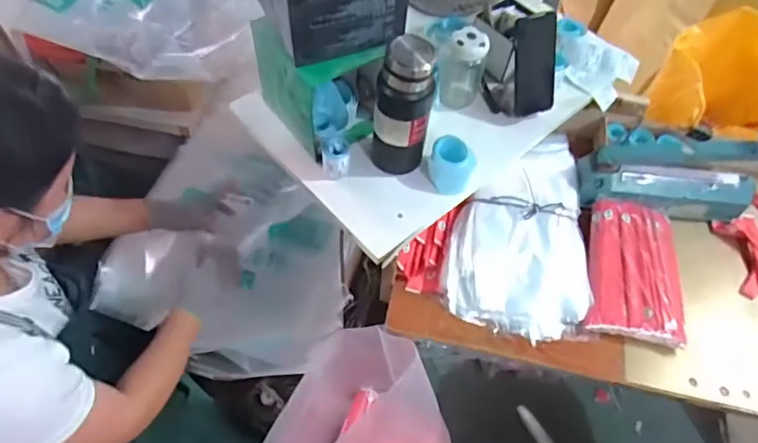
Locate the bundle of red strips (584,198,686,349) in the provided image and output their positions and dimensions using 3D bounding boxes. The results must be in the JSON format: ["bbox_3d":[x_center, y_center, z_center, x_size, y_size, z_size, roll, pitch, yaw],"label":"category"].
[{"bbox_3d":[0.436,0.079,0.877,0.154,0.038,0.240,13,57,3],"label":"bundle of red strips"}]

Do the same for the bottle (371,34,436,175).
[{"bbox_3d":[0.034,-0.164,0.757,0.084,0.208,0.073,8,57,0],"label":"bottle"}]

